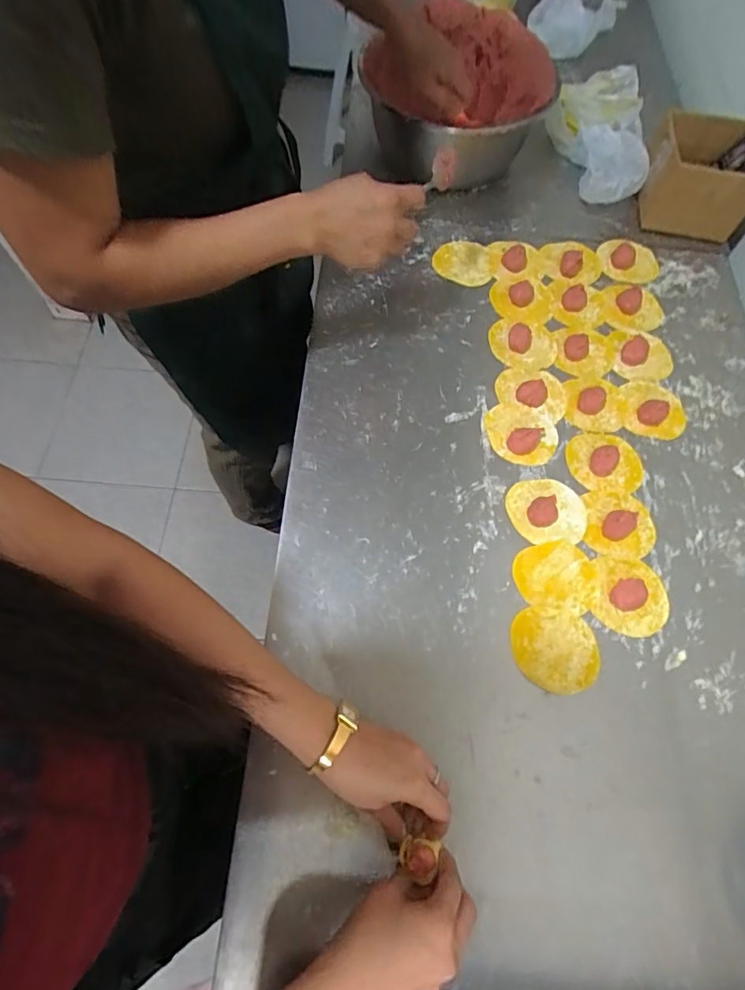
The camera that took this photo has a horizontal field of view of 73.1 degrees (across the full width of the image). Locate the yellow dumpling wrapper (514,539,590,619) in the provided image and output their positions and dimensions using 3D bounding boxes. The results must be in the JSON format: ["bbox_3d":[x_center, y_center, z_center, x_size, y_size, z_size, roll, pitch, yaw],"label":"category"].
[{"bbox_3d":[0.194,0.086,0.543,0.082,0.004,0.077,14,68,3],"label":"yellow dumpling wrapper"}]

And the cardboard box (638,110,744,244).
[{"bbox_3d":[0.488,-0.477,0.758,0.147,0.100,0.137,11,68,3],"label":"cardboard box"}]

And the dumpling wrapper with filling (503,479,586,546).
[{"bbox_3d":[0.198,0.016,0.564,0.086,0.013,0.077,-6,68,-5],"label":"dumpling wrapper with filling"}]

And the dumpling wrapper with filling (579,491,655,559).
[{"bbox_3d":[0.280,0.029,0.557,0.079,0.034,0.074,7,67,1],"label":"dumpling wrapper with filling"}]

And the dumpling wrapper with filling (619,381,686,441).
[{"bbox_3d":[0.356,-0.112,0.628,0.076,0.019,0.082,5,67,0],"label":"dumpling wrapper with filling"}]

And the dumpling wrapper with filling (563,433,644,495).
[{"bbox_3d":[0.278,-0.042,0.593,0.086,0.020,0.078,12,68,3],"label":"dumpling wrapper with filling"}]

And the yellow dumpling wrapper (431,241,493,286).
[{"bbox_3d":[0.128,-0.333,0.718,0.081,0.010,0.066,1,82,-7],"label":"yellow dumpling wrapper"}]

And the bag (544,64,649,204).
[{"bbox_3d":[0.353,-0.552,0.782,0.120,0.091,0.209,-7,68,-5],"label":"bag"}]

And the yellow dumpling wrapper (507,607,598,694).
[{"bbox_3d":[0.185,0.157,0.509,0.088,0.004,0.079,14,68,3],"label":"yellow dumpling wrapper"}]

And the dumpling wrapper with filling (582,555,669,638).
[{"bbox_3d":[0.272,0.103,0.530,0.085,0.021,0.083,1,67,-2],"label":"dumpling wrapper with filling"}]

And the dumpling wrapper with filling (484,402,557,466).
[{"bbox_3d":[0.180,-0.076,0.603,0.088,0.017,0.078,18,68,5],"label":"dumpling wrapper with filling"}]

